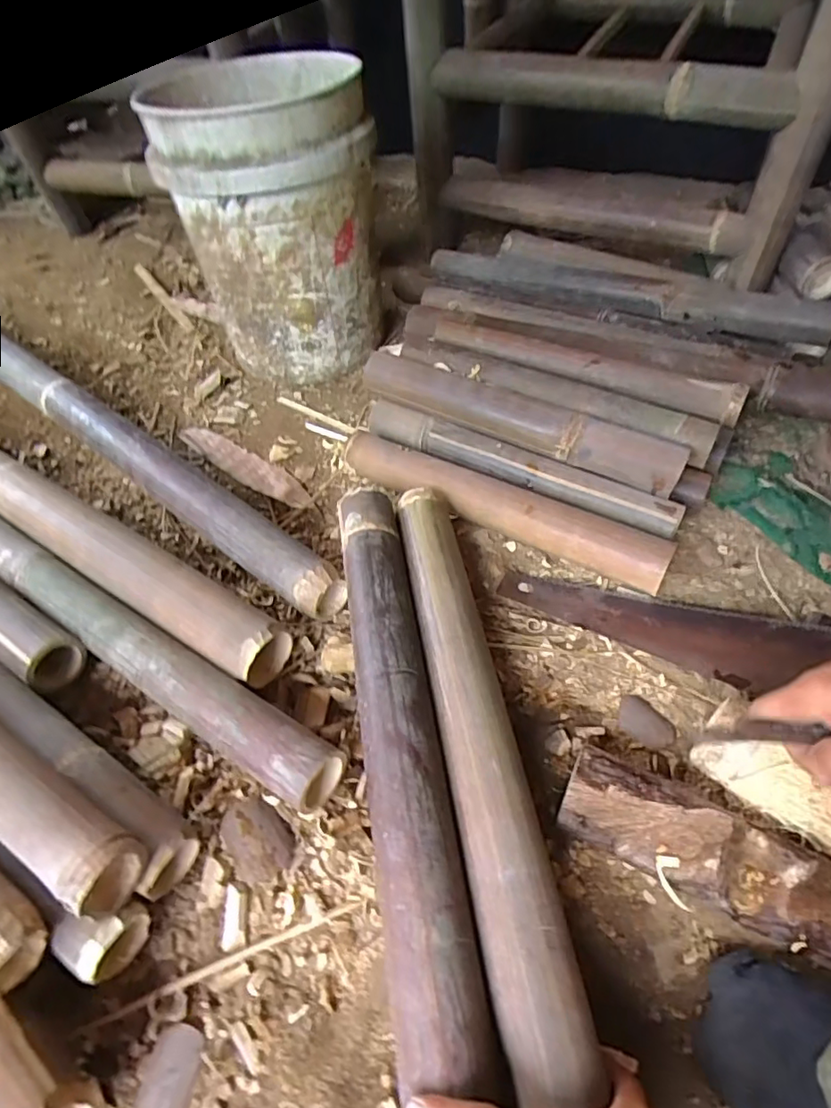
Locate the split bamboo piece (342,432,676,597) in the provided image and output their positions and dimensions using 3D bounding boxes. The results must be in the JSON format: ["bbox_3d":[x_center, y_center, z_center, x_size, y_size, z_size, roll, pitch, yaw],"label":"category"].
[{"bbox_3d":[0.094,-0.059,0.687,0.412,0.061,0.064,25,55,21],"label":"split bamboo piece"}]

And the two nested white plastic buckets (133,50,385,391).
[{"bbox_3d":[-0.205,-0.481,0.867,0.277,0.369,0.295,-8,50,-5],"label":"two nested white plastic buckets"}]

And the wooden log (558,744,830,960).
[{"bbox_3d":[0.243,0.233,0.446,0.252,0.063,0.087,22,54,19],"label":"wooden log"}]

